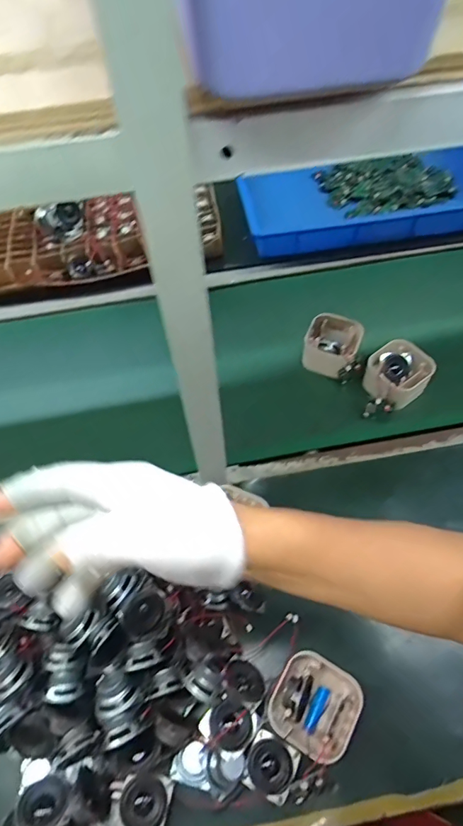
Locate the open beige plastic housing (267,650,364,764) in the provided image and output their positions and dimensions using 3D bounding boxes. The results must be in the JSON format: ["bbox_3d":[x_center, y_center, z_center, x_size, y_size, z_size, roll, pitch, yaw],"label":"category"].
[{"bbox_3d":[0.095,0.342,0.541,0.095,0.065,0.090,28,63,19],"label":"open beige plastic housing"}]

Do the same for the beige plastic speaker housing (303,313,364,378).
[{"bbox_3d":[0.176,-0.120,0.808,0.088,0.055,0.094,18,60,14],"label":"beige plastic speaker housing"}]

